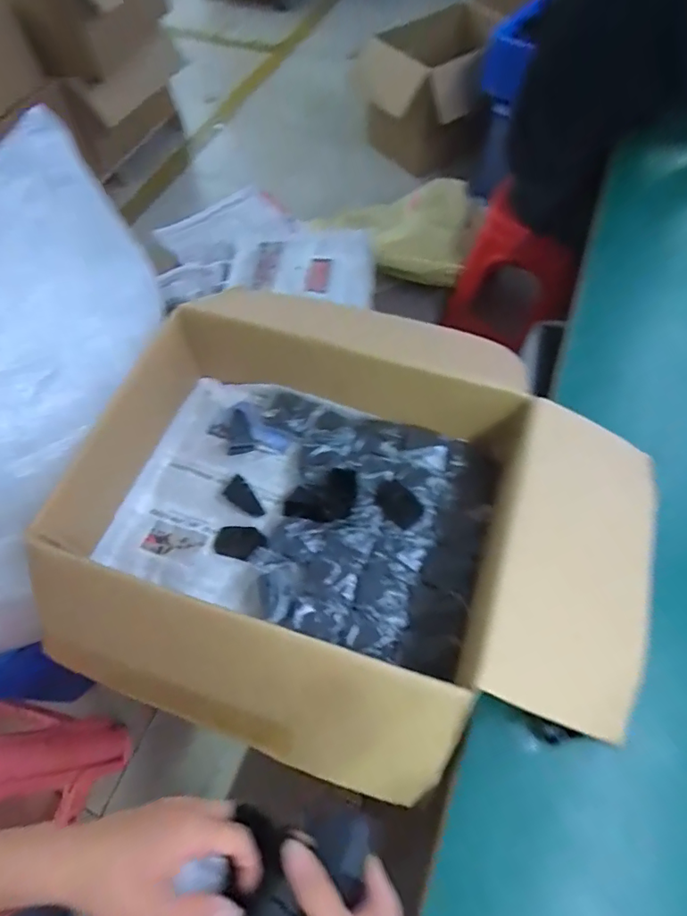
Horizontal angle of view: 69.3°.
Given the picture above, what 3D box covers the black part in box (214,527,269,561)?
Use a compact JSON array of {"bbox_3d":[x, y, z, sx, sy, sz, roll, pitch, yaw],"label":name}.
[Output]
[{"bbox_3d":[-0.143,0.120,0.700,0.074,0.024,0.043,7,62,5],"label":"black part in box"}]

